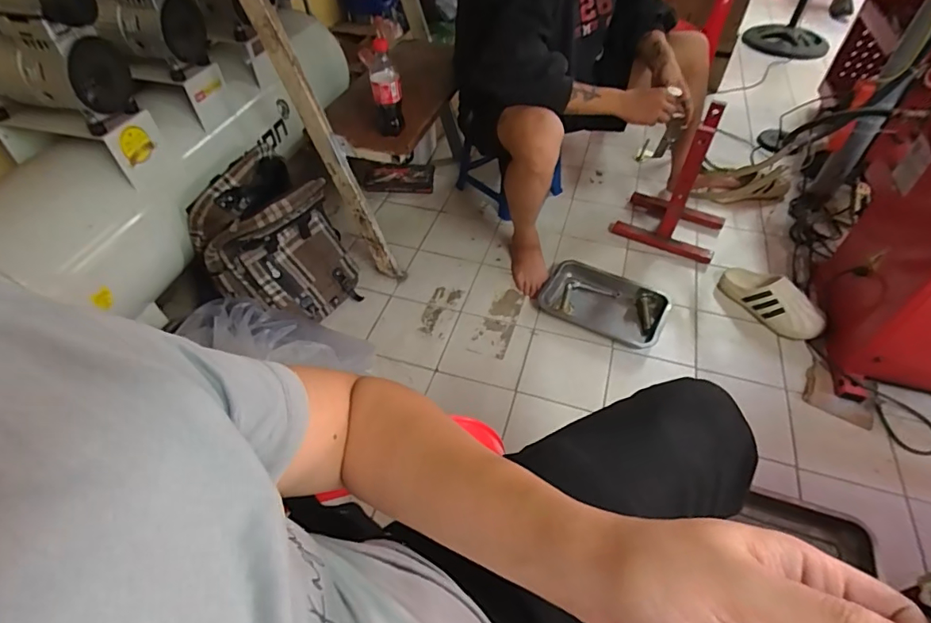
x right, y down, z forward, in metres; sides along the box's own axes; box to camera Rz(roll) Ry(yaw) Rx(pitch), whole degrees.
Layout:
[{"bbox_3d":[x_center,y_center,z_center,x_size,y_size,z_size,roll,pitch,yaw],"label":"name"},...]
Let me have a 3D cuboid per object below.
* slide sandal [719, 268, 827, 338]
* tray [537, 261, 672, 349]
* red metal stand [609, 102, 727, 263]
[{"bbox_3d":[0.780,-0.033,1.270,0.091,0.094,0.265,-21,52,-17],"label":"slide sandal"},{"bbox_3d":[0.370,-0.027,1.321,0.319,0.035,0.204,23,53,20],"label":"tray"},{"bbox_3d":[0.624,-0.372,1.408,0.293,0.361,0.207,21,52,18],"label":"red metal stand"}]

